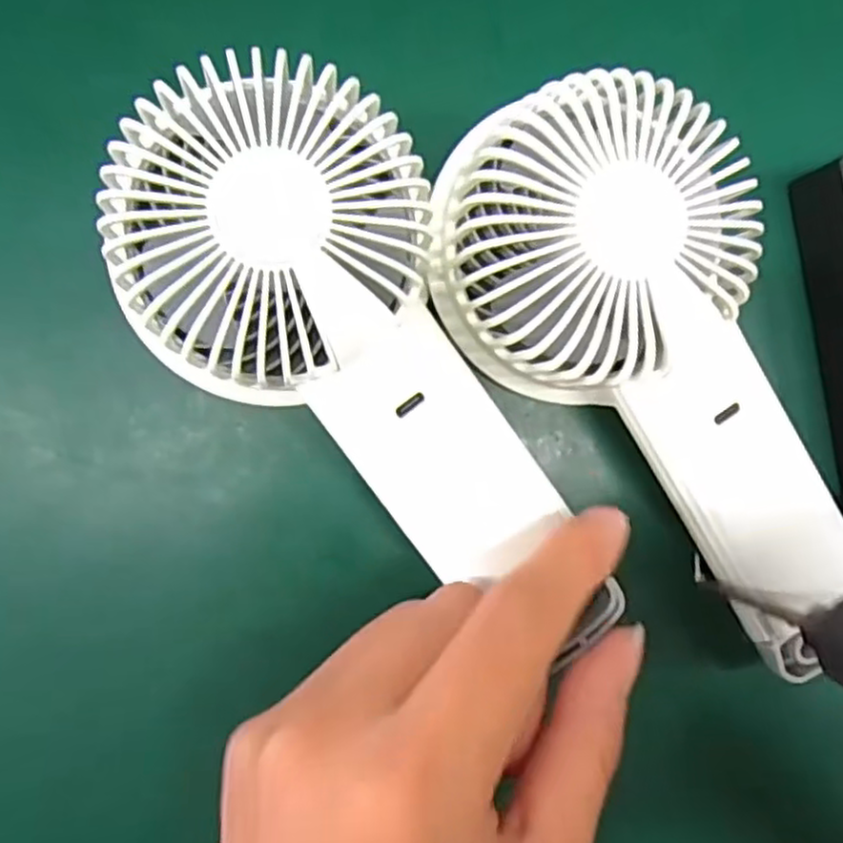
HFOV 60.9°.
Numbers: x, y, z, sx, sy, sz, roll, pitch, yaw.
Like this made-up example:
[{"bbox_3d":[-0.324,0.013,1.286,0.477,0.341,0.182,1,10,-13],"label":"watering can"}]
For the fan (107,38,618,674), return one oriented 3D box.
[{"bbox_3d":[-0.008,-0.009,0.190,0.073,0.033,0.171,-39,105,-6],"label":"fan"}]

